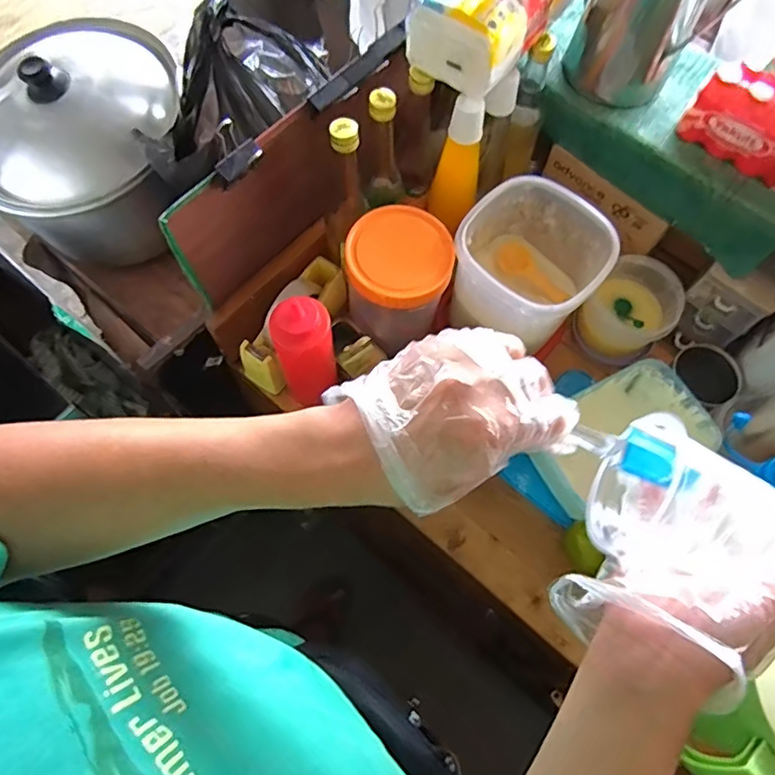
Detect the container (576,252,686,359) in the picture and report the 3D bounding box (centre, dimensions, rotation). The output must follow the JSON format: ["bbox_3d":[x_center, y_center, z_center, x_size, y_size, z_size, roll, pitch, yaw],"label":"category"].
[{"bbox_3d":[0.332,-0.109,0.742,0.106,0.090,0.111,0,69,-1],"label":"container"}]

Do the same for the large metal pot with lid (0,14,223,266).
[{"bbox_3d":[-0.445,-0.353,0.815,0.304,0.212,0.328,0,69,-1],"label":"large metal pot with lid"}]

